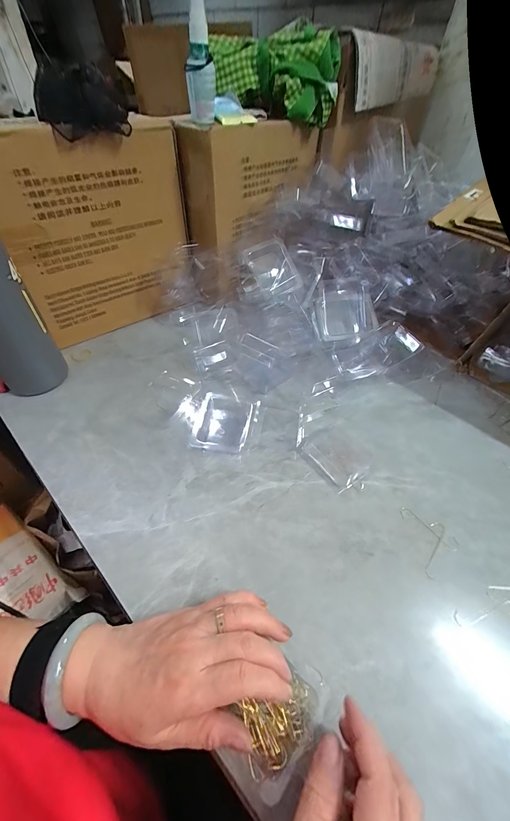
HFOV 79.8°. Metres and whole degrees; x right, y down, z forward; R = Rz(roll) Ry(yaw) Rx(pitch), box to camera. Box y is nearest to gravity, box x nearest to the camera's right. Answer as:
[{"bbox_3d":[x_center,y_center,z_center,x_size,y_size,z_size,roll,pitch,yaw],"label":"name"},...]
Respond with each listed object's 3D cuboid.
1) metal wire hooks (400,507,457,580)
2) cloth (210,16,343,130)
[{"bbox_3d":[0.191,0.137,0.325,0.049,0.004,0.073,-2,49,-6],"label":"metal wire hooks"},{"bbox_3d":[0.031,-0.541,0.490,0.195,0.099,0.091,4,49,0],"label":"cloth"}]

